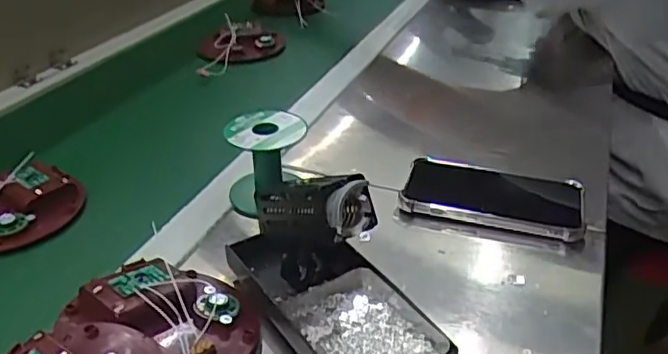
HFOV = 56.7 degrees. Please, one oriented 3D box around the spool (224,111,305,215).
[{"bbox_3d":[-0.055,-0.012,0.535,0.063,0.073,0.060,-1,31,0],"label":"spool"}]

